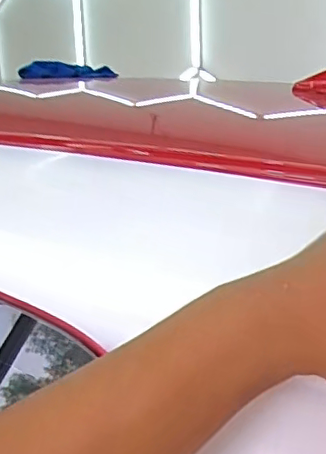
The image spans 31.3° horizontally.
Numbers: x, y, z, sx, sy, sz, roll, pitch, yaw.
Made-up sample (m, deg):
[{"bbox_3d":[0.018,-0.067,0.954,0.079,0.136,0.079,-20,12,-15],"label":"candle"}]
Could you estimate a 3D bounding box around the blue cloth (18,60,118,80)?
[{"bbox_3d":[-0.209,-0.335,1.244,0.207,0.038,0.105,-1,15,8],"label":"blue cloth"}]

